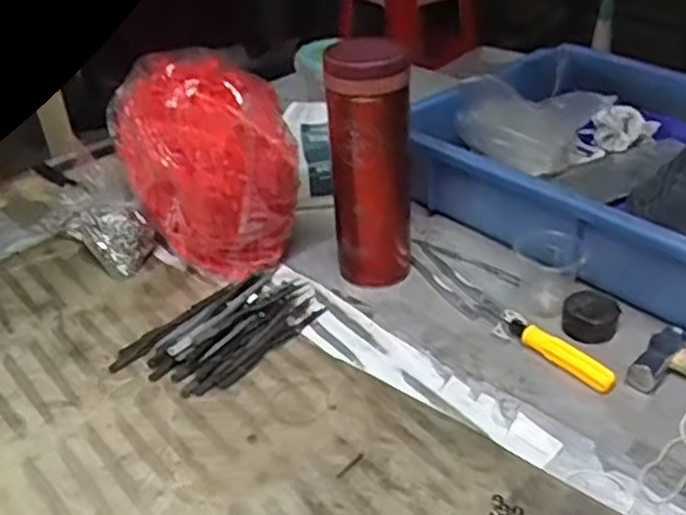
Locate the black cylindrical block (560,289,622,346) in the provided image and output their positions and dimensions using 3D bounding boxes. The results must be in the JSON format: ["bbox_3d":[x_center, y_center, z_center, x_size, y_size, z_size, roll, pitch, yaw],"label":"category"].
[{"bbox_3d":[0.180,0.042,0.532,0.039,0.022,0.038,-1,34,1],"label":"black cylindrical block"}]

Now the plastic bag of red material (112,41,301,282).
[{"bbox_3d":[-0.106,-0.071,0.600,0.103,0.150,0.176,-23,39,-28],"label":"plastic bag of red material"}]

